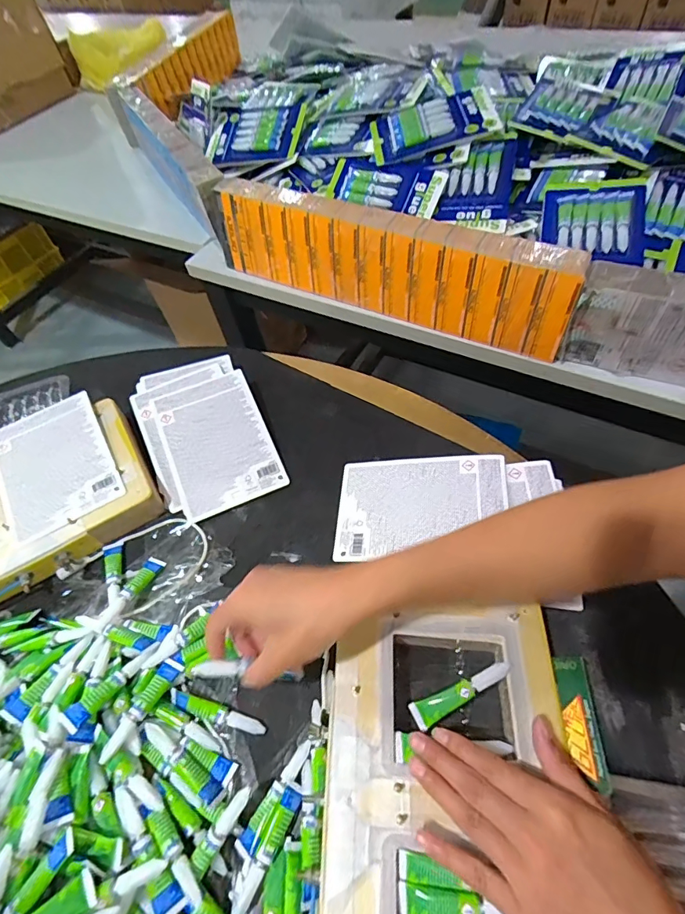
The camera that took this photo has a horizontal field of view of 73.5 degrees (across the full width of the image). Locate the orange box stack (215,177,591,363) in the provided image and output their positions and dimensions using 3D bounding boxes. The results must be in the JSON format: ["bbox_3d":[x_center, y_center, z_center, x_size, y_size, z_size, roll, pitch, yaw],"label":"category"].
[{"bbox_3d":[0.045,-0.266,0.615,0.516,0.120,0.061,25,62,20],"label":"orange box stack"}]

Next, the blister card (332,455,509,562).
[{"bbox_3d":[0.076,0.050,0.463,0.167,0.007,0.112,-3,55,19],"label":"blister card"}]

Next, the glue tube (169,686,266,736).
[{"bbox_3d":[-0.105,0.211,0.380,0.083,0.008,0.014,10,58,15],"label":"glue tube"}]

